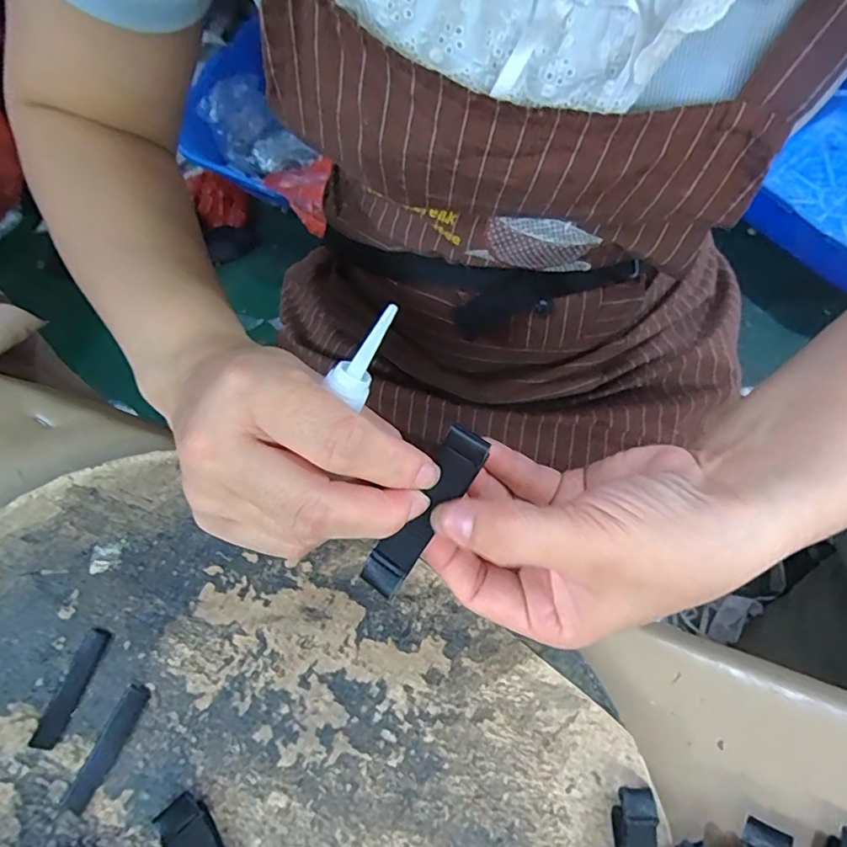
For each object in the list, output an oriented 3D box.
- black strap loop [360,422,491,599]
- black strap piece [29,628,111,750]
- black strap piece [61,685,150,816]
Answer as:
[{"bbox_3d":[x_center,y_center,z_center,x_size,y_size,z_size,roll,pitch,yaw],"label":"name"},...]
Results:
[{"bbox_3d":[0.000,0.032,0.196,0.016,0.010,0.067,33,99,12],"label":"black strap loop"},{"bbox_3d":[-0.150,0.112,0.229,0.012,0.004,0.046,18,69,6],"label":"black strap piece"},{"bbox_3d":[-0.130,0.133,0.222,0.011,0.004,0.047,23,69,8],"label":"black strap piece"}]

